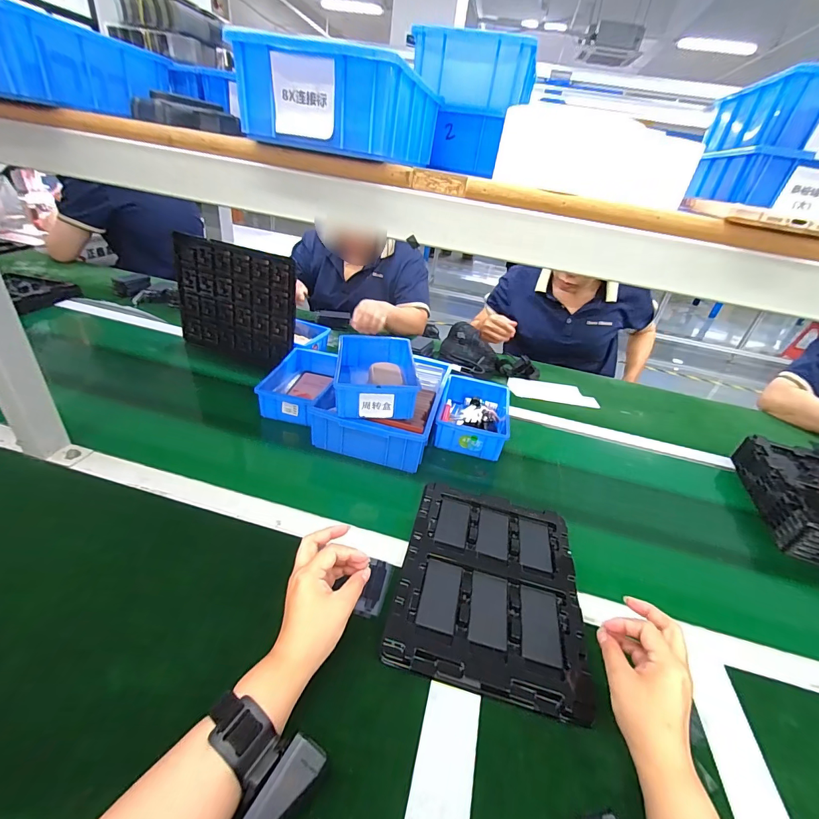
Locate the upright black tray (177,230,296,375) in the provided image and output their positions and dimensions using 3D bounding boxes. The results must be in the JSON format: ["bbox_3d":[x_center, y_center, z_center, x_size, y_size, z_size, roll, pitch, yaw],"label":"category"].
[{"bbox_3d":[-0.390,-0.232,0.866,0.291,0.251,0.020,15,27,10],"label":"upright black tray"}]

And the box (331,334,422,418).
[{"bbox_3d":[-0.061,-0.061,0.685,0.129,0.061,0.195,3,33,-9],"label":"box"}]

